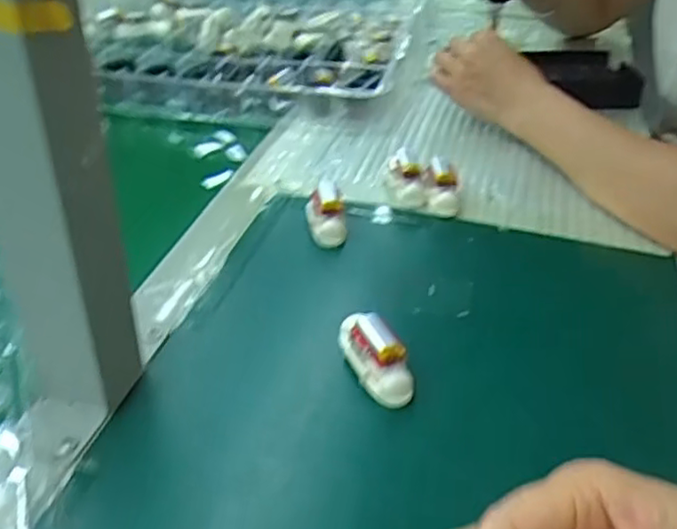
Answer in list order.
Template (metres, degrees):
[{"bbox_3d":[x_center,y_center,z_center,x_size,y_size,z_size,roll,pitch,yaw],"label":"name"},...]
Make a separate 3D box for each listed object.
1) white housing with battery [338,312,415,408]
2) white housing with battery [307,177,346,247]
[{"bbox_3d":[0.018,0.048,0.366,0.019,0.031,0.060,-19,41,-28],"label":"white housing with battery"},{"bbox_3d":[-0.009,-0.036,0.482,0.024,0.034,0.040,-3,36,-9],"label":"white housing with battery"}]

